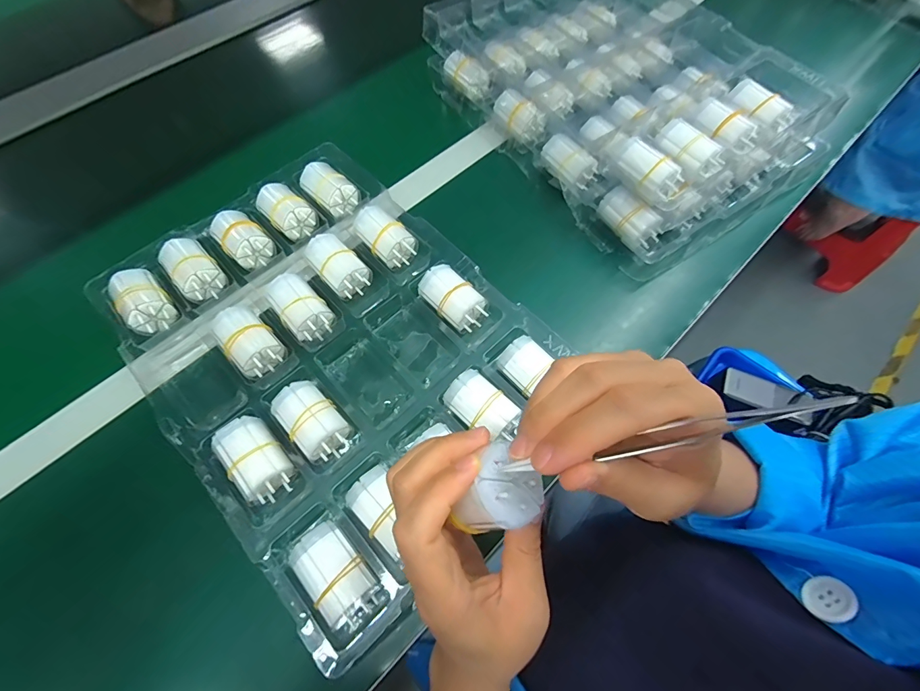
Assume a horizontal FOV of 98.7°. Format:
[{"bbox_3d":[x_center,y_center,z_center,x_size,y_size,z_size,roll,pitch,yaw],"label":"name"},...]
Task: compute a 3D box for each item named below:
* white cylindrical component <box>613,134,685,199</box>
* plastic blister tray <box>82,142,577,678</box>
[{"bbox_3d":[0.173,-0.163,0.371,0.032,0.030,0.064,-29,68,-12],"label":"white cylindrical component"},{"bbox_3d":[-0.116,-0.009,0.347,0.376,0.037,0.275,42,72,17],"label":"plastic blister tray"}]

